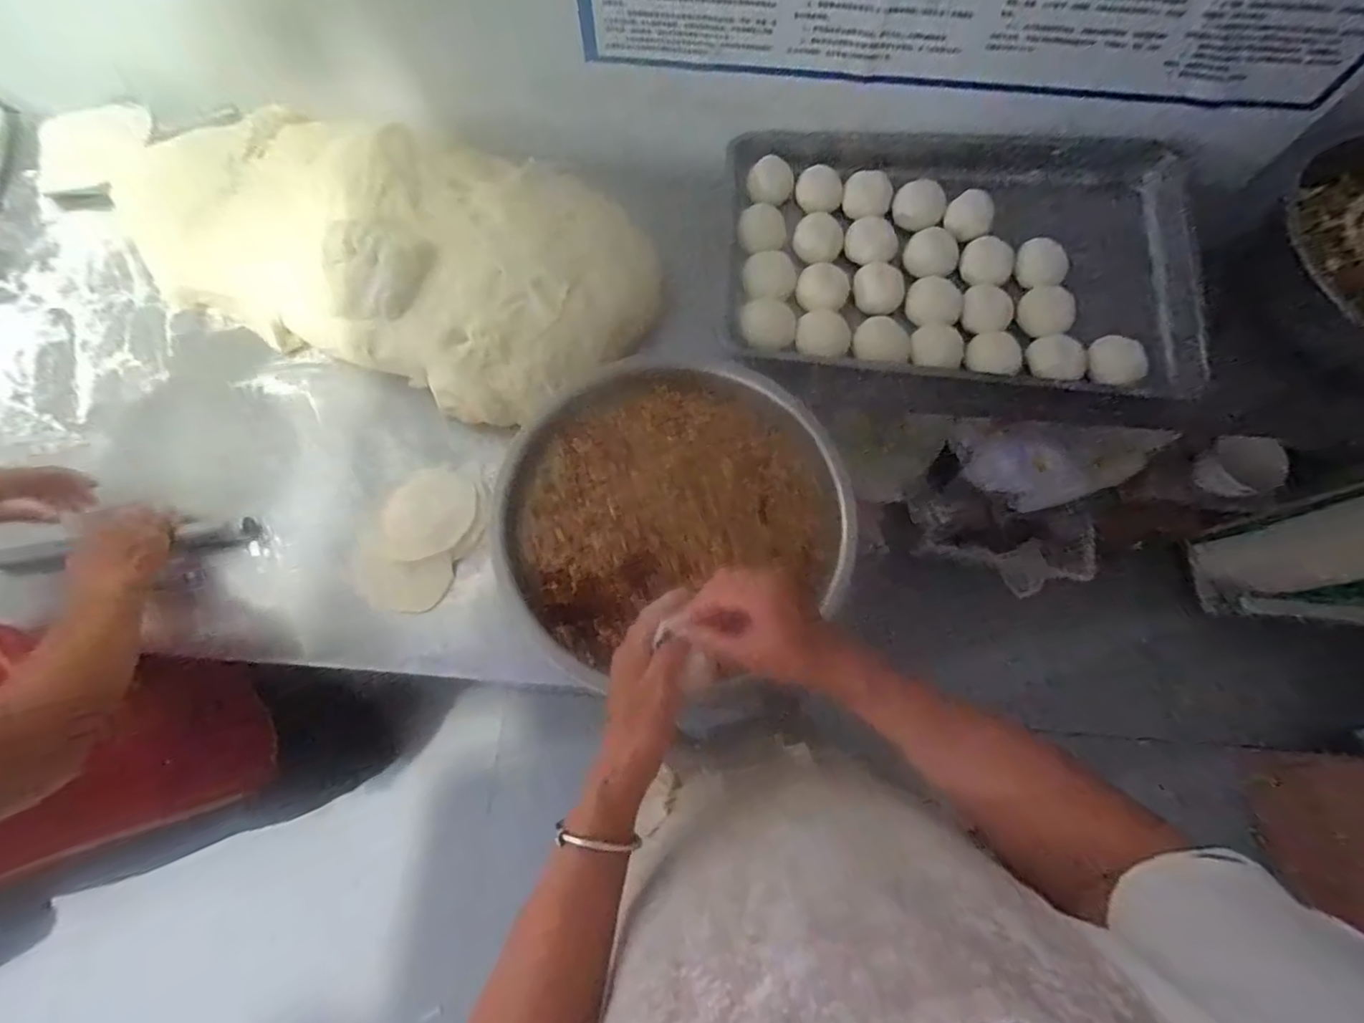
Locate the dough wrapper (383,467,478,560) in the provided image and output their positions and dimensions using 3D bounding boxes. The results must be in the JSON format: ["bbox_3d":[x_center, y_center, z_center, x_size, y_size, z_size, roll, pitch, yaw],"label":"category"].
[{"bbox_3d":[-0.316,0.000,0.720,0.110,0.004,0.116,-16,68,-11],"label":"dough wrapper"}]

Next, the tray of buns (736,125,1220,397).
[{"bbox_3d":[0.379,-0.349,0.789,0.610,0.076,0.357,3,72,-1],"label":"tray of buns"}]

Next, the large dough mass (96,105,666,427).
[{"bbox_3d":[-0.406,-0.364,0.765,0.714,0.111,0.326,22,73,5],"label":"large dough mass"}]

